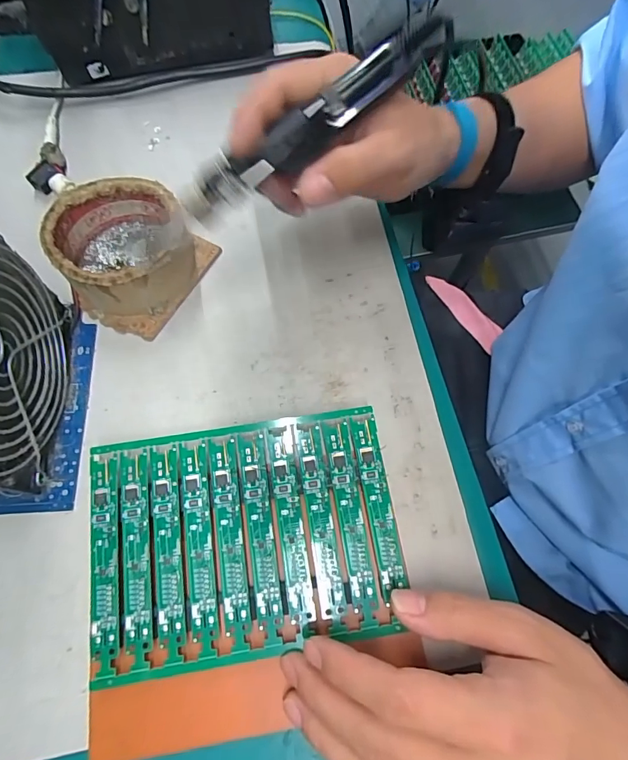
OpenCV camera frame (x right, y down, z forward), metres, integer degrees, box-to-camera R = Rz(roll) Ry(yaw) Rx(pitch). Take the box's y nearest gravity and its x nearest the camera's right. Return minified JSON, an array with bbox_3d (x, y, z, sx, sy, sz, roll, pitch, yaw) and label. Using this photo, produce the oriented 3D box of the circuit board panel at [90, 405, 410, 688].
[{"bbox_3d":[-0.038,0.084,0.238,0.162,0.007,0.118,-8,71,-5],"label":"circuit board panel"}]

